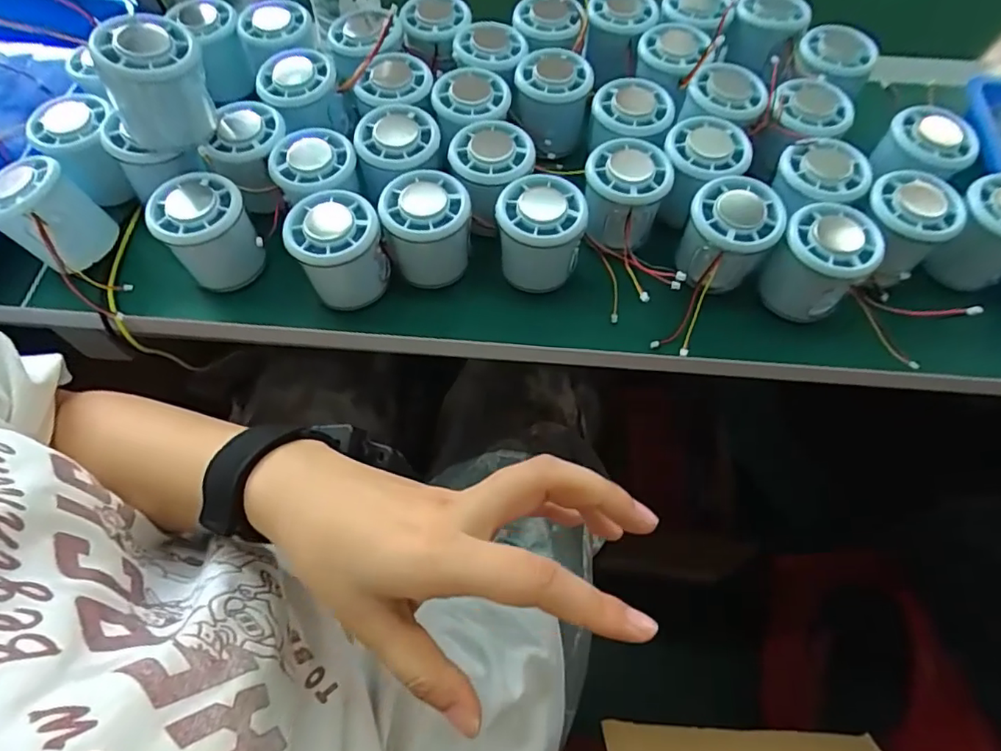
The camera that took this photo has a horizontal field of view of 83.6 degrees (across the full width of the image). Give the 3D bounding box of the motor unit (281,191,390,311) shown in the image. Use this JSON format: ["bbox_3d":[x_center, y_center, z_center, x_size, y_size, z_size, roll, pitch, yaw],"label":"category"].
[{"bbox_3d":[-0.104,-0.079,0.363,0.056,0.059,0.058,-15,63,-9],"label":"motor unit"}]

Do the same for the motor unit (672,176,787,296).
[{"bbox_3d":[0.149,-0.089,0.374,0.053,0.062,0.052,0,62,-1],"label":"motor unit"}]

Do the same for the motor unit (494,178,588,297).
[{"bbox_3d":[0.024,-0.089,0.371,0.055,0.063,0.051,0,62,-1],"label":"motor unit"}]

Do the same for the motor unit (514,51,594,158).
[{"bbox_3d":[0.040,-0.207,0.433,0.055,0.061,0.062,8,62,4],"label":"motor unit"}]

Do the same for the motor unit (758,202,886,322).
[{"bbox_3d":[0.205,-0.070,0.368,0.053,0.063,0.054,0,62,-1],"label":"motor unit"}]

